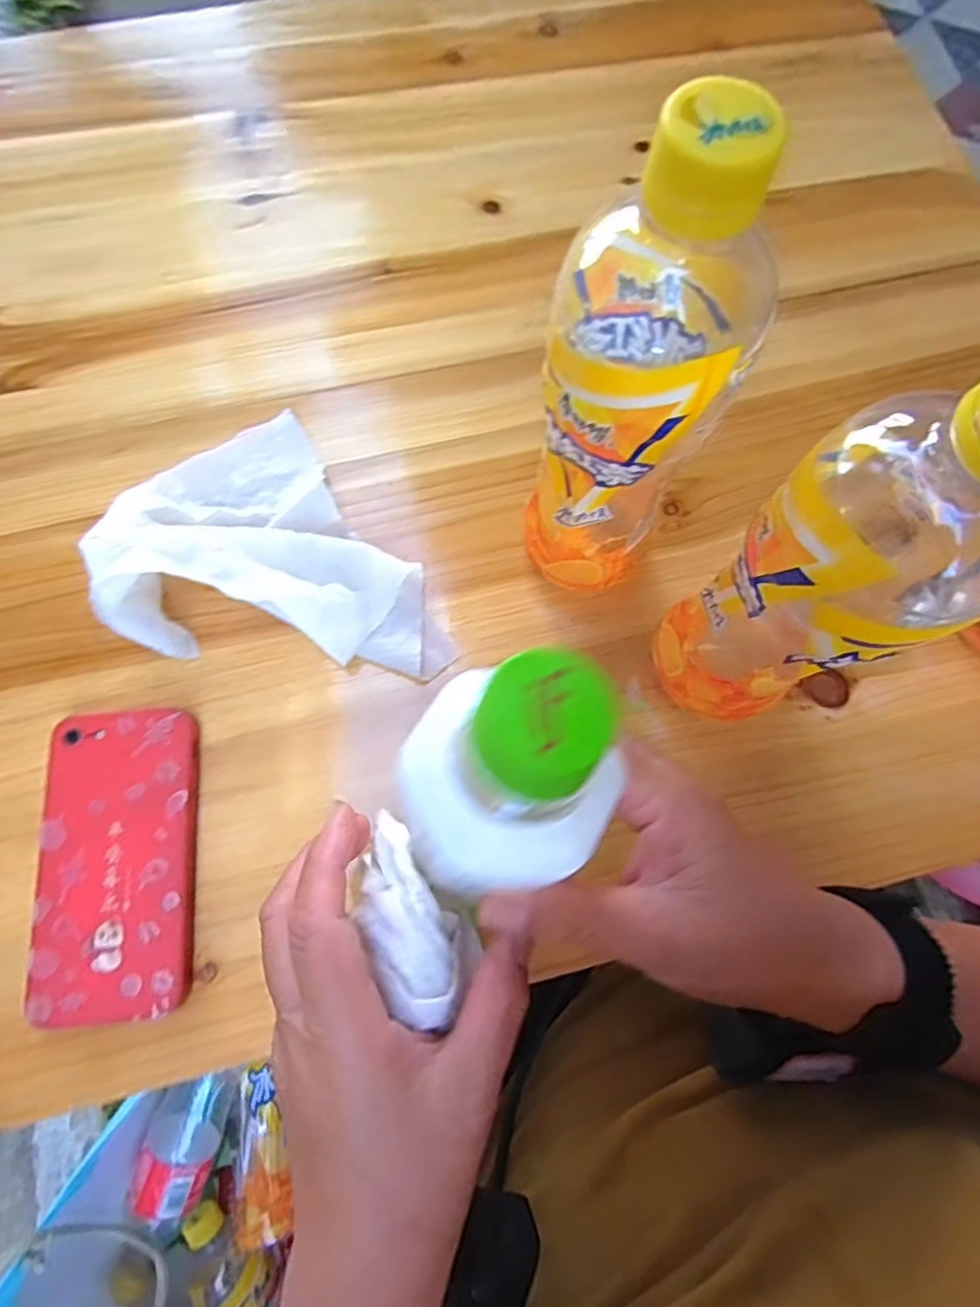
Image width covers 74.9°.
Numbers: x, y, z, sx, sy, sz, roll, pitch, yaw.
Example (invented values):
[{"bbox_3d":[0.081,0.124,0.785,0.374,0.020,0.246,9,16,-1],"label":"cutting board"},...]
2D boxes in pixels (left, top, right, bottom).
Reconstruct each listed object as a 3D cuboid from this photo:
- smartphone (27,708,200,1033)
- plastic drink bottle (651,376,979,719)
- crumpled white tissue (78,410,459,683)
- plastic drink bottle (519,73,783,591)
[{"bbox_3d":[-0.175,0.097,0.301,0.068,0.014,0.137,-4,76,-2],"label":"smartphone"},{"bbox_3d":[0.113,-0.024,0.216,0.056,0.192,0.060,-25,77,-10],"label":"plastic drink bottle"},{"bbox_3d":[-0.117,-0.043,0.319,0.128,0.057,0.179,-37,79,-10],"label":"crumpled white tissue"},{"bbox_3d":[0.052,-0.088,0.252,0.057,0.223,0.066,24,74,3],"label":"plastic drink bottle"}]

